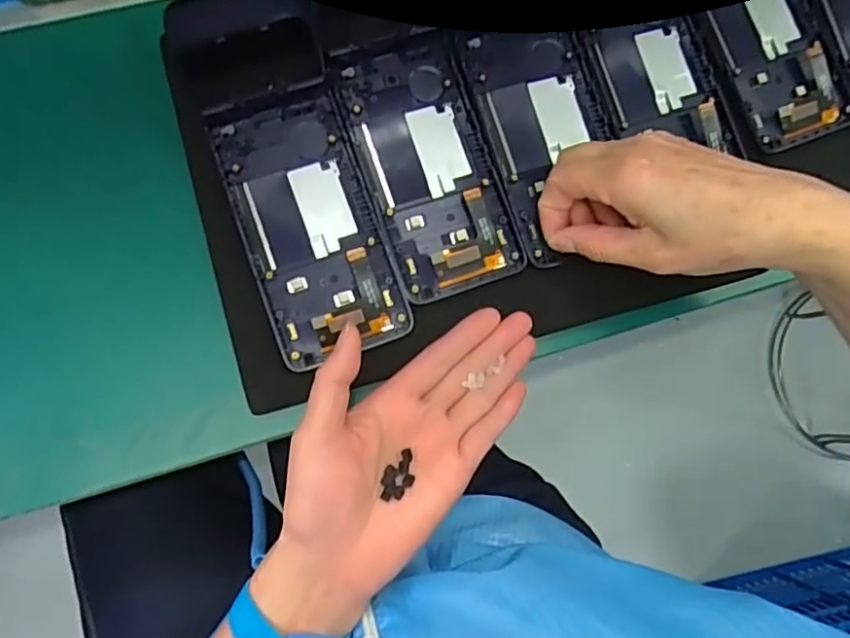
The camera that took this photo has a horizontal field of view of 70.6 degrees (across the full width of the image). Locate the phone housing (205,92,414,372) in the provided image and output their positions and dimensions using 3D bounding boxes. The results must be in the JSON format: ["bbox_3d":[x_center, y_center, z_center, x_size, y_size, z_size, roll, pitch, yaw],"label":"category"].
[{"bbox_3d":[-0.070,-0.054,0.361,0.076,0.011,0.156,-20,88,-6],"label":"phone housing"}]

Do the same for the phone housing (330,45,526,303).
[{"bbox_3d":[0.002,-0.093,0.374,0.077,0.006,0.154,-19,88,-6],"label":"phone housing"}]

